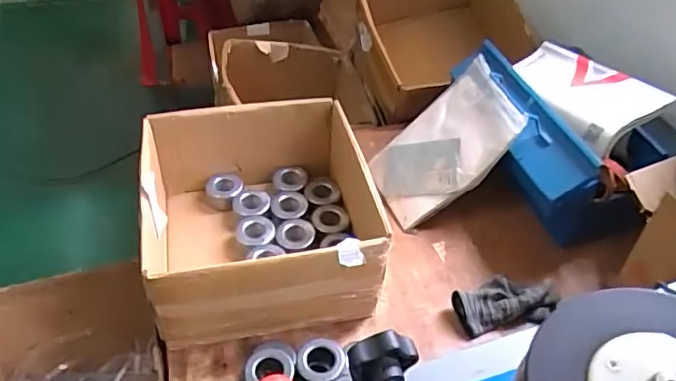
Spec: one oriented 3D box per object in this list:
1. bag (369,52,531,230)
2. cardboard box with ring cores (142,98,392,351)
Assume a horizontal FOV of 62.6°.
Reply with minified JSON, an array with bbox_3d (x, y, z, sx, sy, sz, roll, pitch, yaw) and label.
[{"bbox_3d":[0.183,-0.082,0.970,0.041,0.279,0.190,27,27,-39],"label":"bag"},{"bbox_3d":[-0.114,0.039,0.852,0.327,0.178,0.336,-8,45,-10],"label":"cardboard box with ring cores"}]

